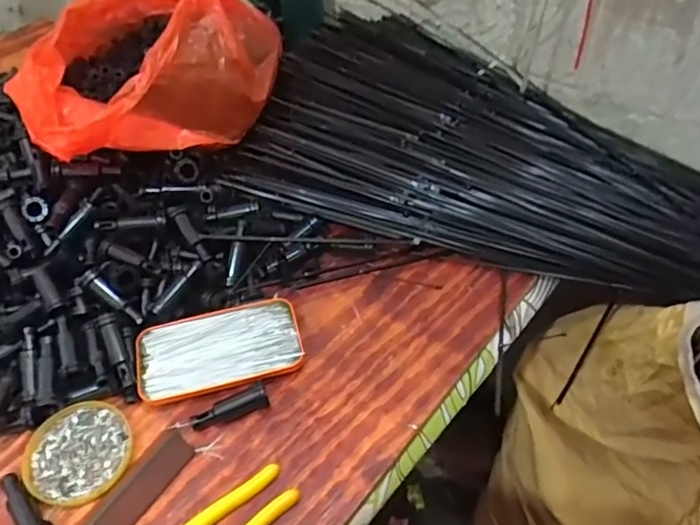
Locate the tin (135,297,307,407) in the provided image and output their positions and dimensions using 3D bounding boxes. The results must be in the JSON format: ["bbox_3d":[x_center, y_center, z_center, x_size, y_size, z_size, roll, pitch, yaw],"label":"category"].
[{"bbox_3d":[-0.116,0.077,0.522,0.143,0.015,0.074,-15,51,-9],"label":"tin"}]

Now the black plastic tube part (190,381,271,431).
[{"bbox_3d":[-0.102,0.123,0.491,0.066,0.023,0.016,-19,51,-13],"label":"black plastic tube part"}]

